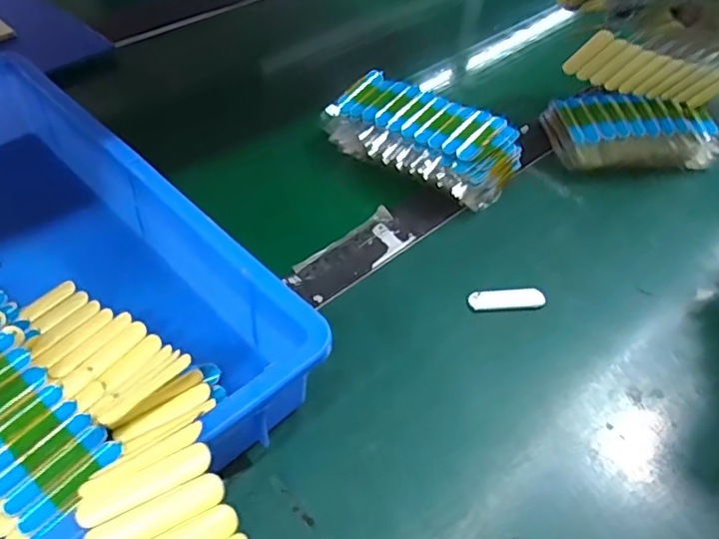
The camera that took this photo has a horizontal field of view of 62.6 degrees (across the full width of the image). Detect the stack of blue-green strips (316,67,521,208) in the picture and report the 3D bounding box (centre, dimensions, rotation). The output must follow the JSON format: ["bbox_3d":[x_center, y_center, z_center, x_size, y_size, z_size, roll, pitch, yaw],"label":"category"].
[{"bbox_3d":[0.054,-0.124,0.555,0.175,0.058,0.088,31,54,20],"label":"stack of blue-green strips"}]

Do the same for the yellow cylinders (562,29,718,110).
[{"bbox_3d":[0.273,-0.185,0.557,0.144,0.067,0.014,10,77,-13],"label":"yellow cylinders"}]

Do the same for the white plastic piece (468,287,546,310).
[{"bbox_3d":[0.117,0.023,0.469,0.059,0.005,0.020,-3,50,-6],"label":"white plastic piece"}]

